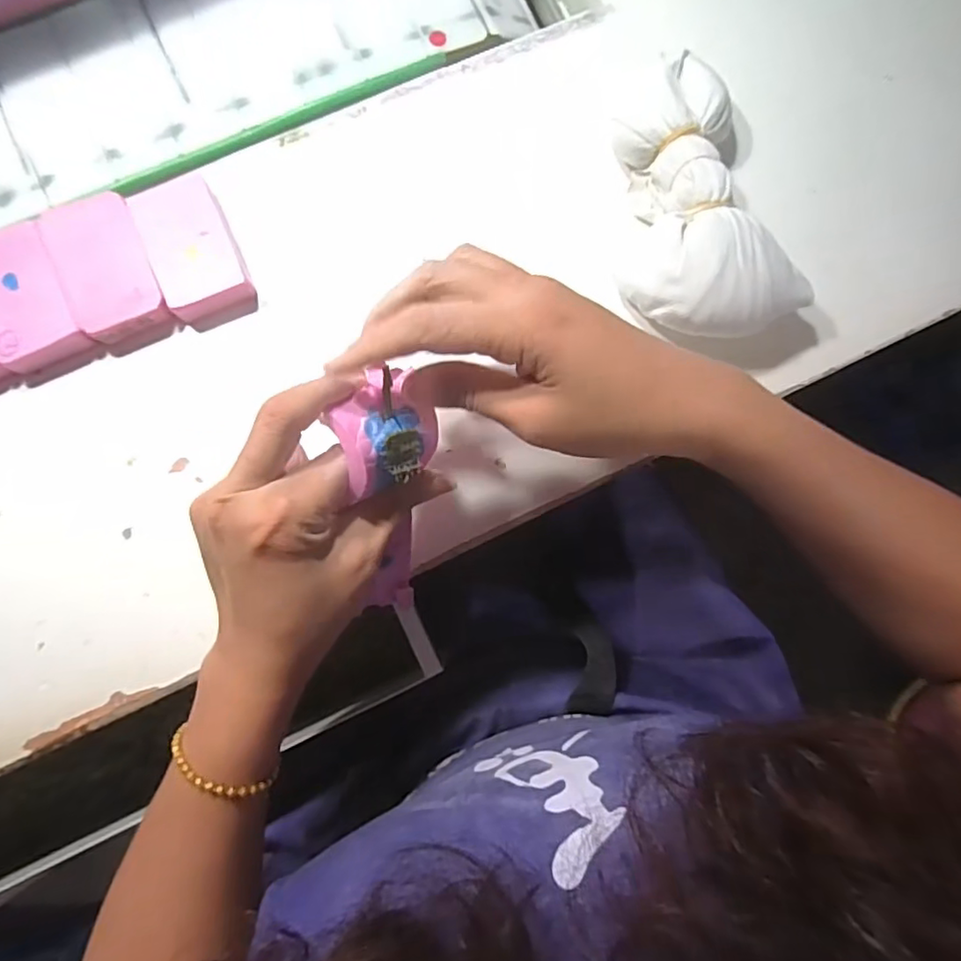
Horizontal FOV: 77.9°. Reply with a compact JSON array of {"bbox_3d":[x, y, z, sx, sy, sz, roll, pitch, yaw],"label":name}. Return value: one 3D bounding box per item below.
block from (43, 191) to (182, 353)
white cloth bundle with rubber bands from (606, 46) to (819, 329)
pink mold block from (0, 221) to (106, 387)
[{"bbox_3d":[-0.197,-0.112,0.317,0.044,0.017,0.074,-22,86,-4],"label":"block"},{"bbox_3d":[0.113,-0.153,0.325,0.092,0.048,0.162,-19,86,-4],"label":"white cloth bundle with rubber bands"},{"bbox_3d":[-0.245,-0.098,0.322,0.046,0.017,0.082,-22,86,-4],"label":"pink mold block"}]

